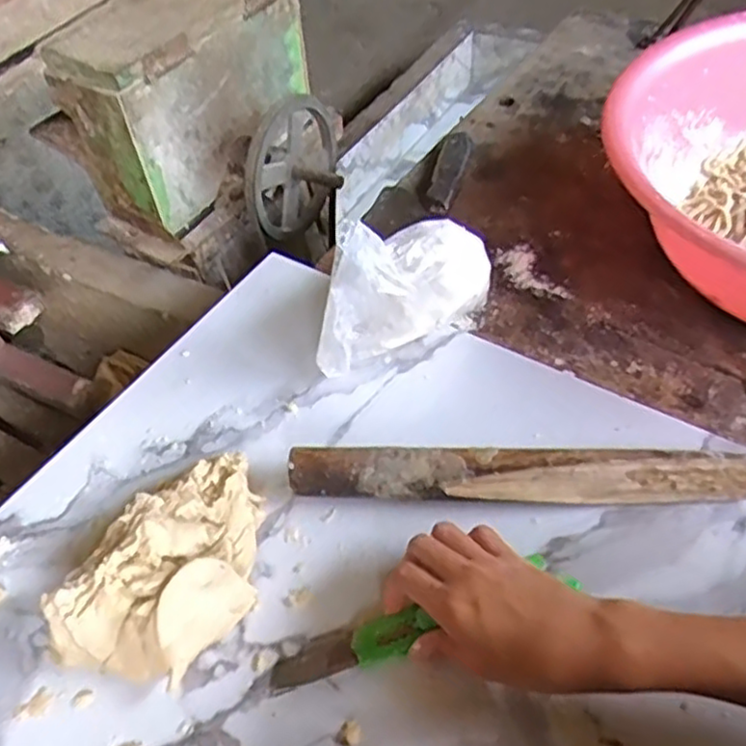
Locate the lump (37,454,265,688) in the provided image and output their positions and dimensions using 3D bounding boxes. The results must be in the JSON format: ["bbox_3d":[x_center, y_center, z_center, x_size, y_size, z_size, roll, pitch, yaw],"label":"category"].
[{"bbox_3d":[-0.121,0.124,0.447,0.093,0.060,0.149,30,57,27],"label":"lump"}]

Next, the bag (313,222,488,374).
[{"bbox_3d":[0.029,-0.067,0.552,0.069,0.122,0.163,27,56,25],"label":"bag"}]

